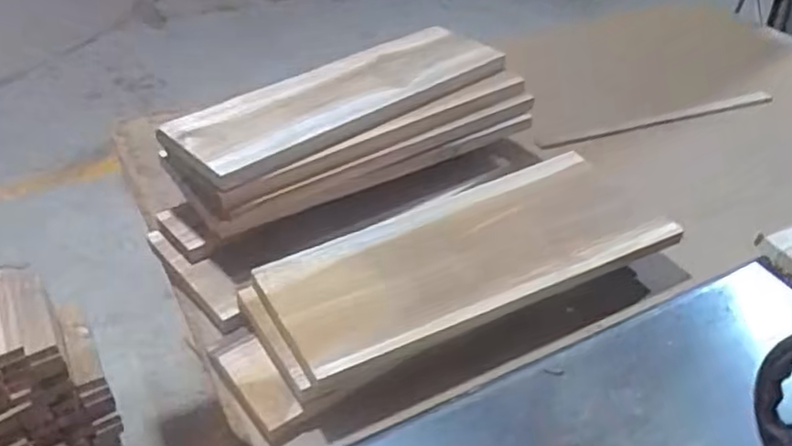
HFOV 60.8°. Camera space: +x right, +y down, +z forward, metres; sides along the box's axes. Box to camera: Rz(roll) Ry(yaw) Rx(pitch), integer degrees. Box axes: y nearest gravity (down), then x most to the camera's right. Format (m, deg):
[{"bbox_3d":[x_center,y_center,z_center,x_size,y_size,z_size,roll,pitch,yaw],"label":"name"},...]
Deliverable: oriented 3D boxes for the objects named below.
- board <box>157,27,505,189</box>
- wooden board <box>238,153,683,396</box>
[{"bbox_3d":[-0.068,-0.187,0.971,0.504,0.032,0.159,-27,46,-32],"label":"board"},{"bbox_3d":[0.080,0.040,0.866,0.525,0.033,0.224,-17,41,-22],"label":"wooden board"}]

